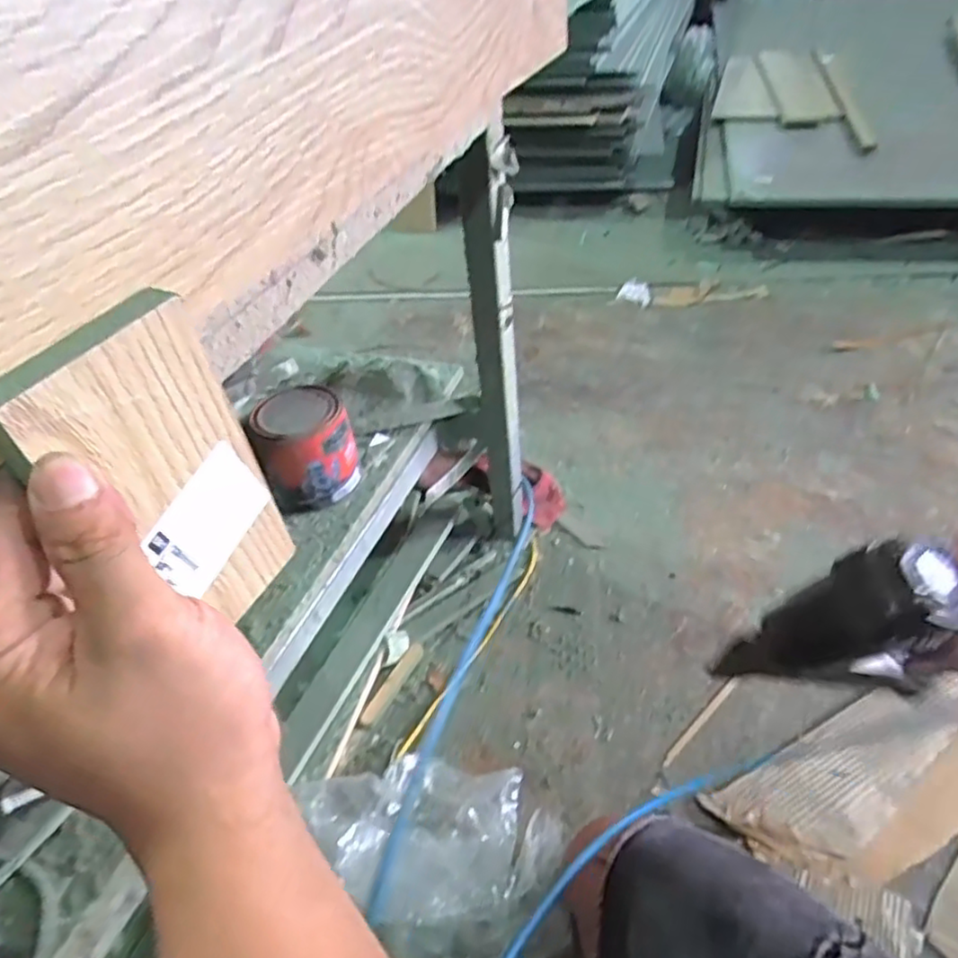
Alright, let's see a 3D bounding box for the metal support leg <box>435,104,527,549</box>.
[{"bbox_3d":[0.023,-0.129,0.917,0.076,0.650,0.043,-2,44,7],"label":"metal support leg"}]

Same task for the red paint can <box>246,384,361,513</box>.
[{"bbox_3d":[-0.210,-0.040,0.802,0.116,0.130,0.096,-16,44,-7],"label":"red paint can"}]

